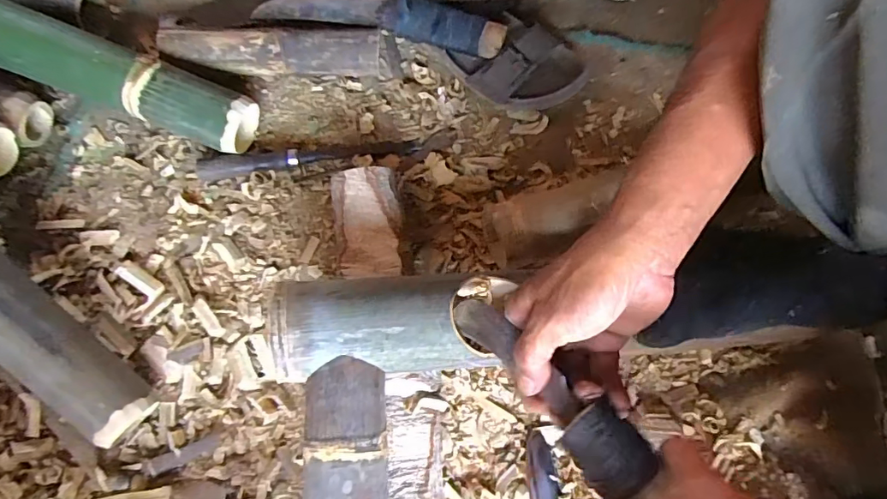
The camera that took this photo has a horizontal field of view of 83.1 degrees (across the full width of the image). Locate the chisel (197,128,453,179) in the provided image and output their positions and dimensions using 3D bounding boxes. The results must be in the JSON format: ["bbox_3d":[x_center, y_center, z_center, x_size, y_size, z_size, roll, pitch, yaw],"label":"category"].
[{"bbox_3d":[-0.128,-0.110,0.560,0.279,0.019,0.027,-8,74,-4],"label":"chisel"}]

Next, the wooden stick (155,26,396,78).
[{"bbox_3d":[-0.181,-0.223,0.573,0.255,0.053,0.061,-7,74,-4],"label":"wooden stick"}]

